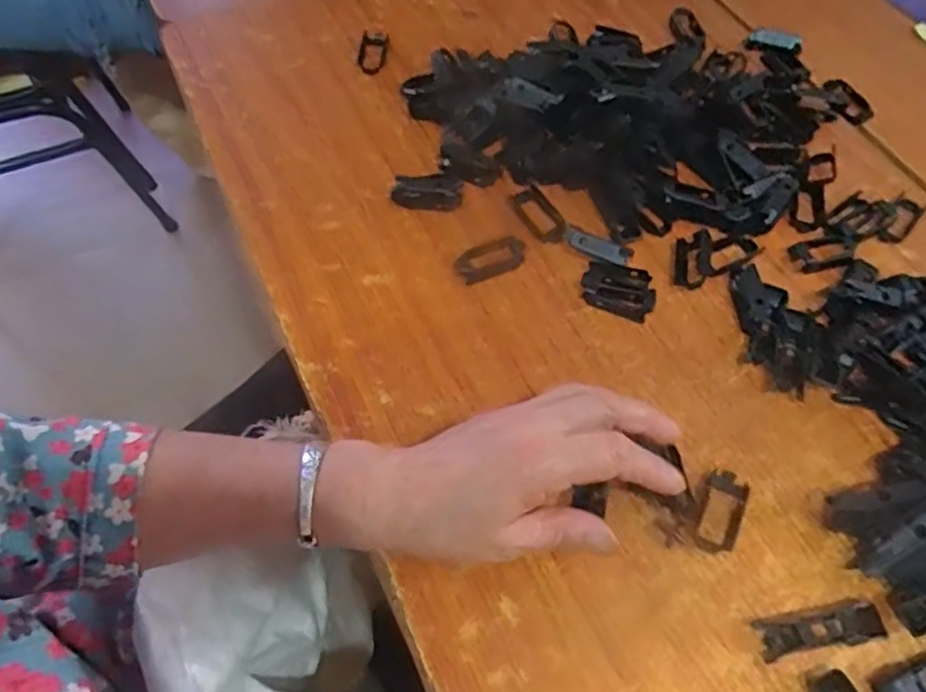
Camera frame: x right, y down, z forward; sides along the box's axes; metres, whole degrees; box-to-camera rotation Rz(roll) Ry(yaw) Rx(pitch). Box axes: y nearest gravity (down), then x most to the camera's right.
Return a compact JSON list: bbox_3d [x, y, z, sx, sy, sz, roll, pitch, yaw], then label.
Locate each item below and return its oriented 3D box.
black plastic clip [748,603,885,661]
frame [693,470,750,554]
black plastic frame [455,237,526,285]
[{"bbox_3d":[0.187,0.148,0.351,0.067,0.008,0.019,-7,59,-8],"label":"black plastic clip"},{"bbox_3d":[0.147,0.093,0.386,0.024,0.008,0.050,25,60,12],"label":"frame"},{"bbox_3d":[0.020,-0.061,0.473,0.050,0.010,0.025,-18,61,-15],"label":"black plastic frame"}]

